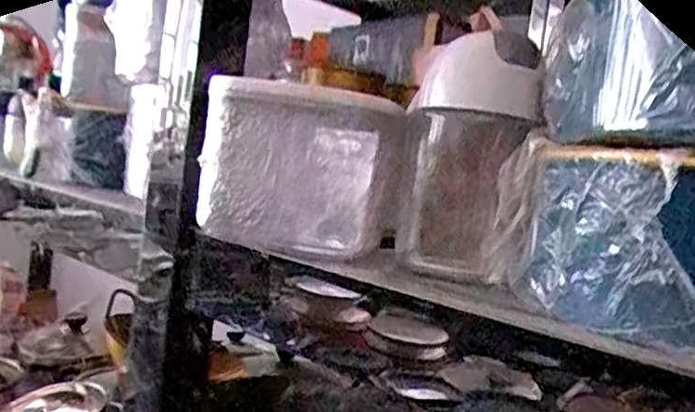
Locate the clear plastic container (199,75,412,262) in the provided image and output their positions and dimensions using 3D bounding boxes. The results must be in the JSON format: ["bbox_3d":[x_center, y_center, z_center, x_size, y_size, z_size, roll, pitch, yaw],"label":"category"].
[{"bbox_3d":[-0.027,-0.020,0.388,0.102,0.089,0.069,6,4,-23],"label":"clear plastic container"}]

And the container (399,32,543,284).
[{"bbox_3d":[0.063,-0.026,0.353,0.061,0.118,0.057,8,4,7],"label":"container"}]

